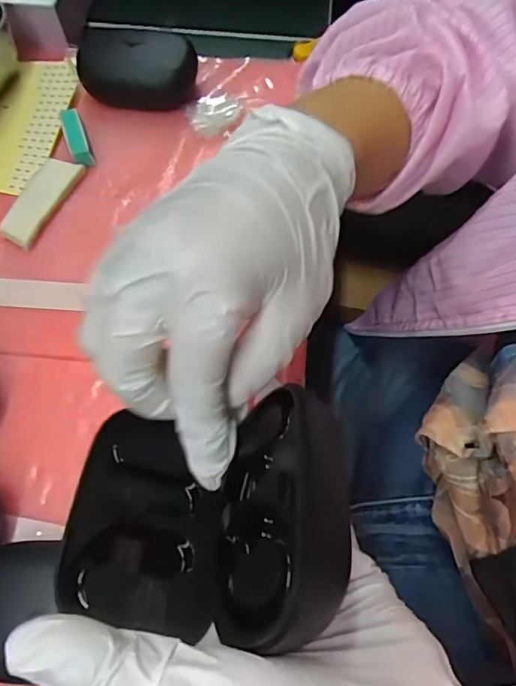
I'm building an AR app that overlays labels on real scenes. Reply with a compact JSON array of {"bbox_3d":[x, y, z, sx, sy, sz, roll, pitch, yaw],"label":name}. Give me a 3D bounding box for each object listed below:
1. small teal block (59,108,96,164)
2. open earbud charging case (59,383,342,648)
[{"bbox_3d":[-0.127,-0.144,0.346,0.014,0.008,0.040,-22,85,-9],"label":"small teal block"},{"bbox_3d":[-0.019,0.057,0.173,0.092,0.048,0.077,-1,65,0],"label":"open earbud charging case"}]

